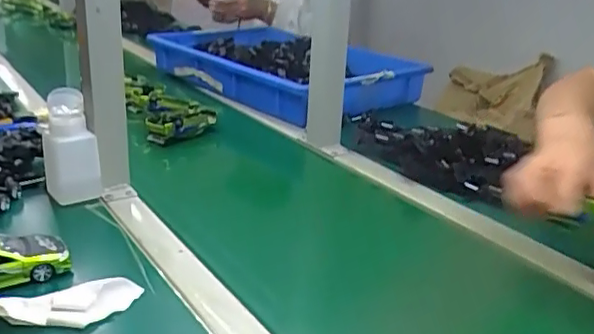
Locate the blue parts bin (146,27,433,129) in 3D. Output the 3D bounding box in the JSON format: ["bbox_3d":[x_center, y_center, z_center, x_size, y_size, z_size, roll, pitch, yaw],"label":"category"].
[{"bbox_3d":[-0.043,-0.226,1.264,0.365,0.110,0.616,-14,28,-36],"label":"blue parts bin"}]

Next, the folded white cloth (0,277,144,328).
[{"bbox_3d":[-0.193,0.119,0.492,0.114,0.027,0.037,-7,25,-25],"label":"folded white cloth"}]

